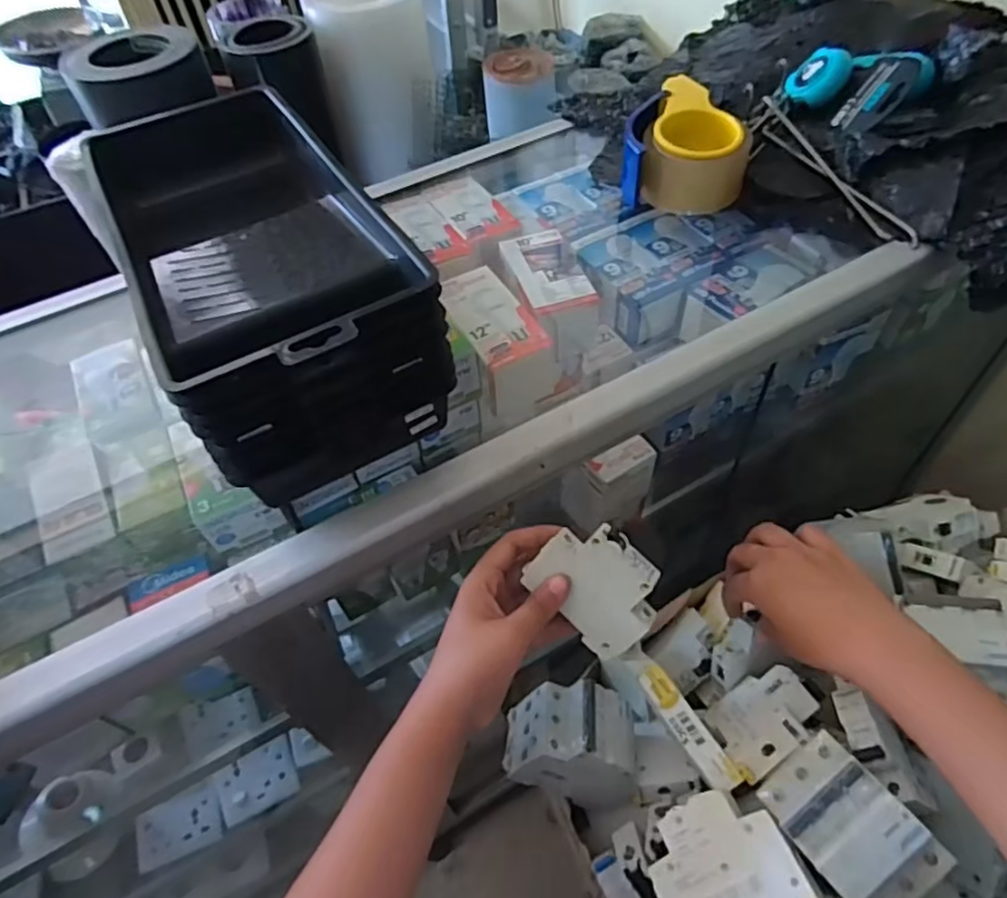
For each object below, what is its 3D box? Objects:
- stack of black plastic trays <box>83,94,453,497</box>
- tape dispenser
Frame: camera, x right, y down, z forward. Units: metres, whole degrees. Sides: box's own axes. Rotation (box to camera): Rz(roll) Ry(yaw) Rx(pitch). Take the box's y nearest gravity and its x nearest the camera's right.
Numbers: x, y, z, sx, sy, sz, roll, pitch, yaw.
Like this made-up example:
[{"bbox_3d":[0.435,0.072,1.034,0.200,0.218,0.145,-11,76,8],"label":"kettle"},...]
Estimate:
[{"bbox_3d":[-0.174,-0.129,0.462,0.146,0.120,0.349,-27,55,-15],"label":"stack of black plastic trays"},{"bbox_3d":[0.178,-0.297,0.628,0.112,0.072,0.119,6,53,9],"label":"tape dispenser"}]

